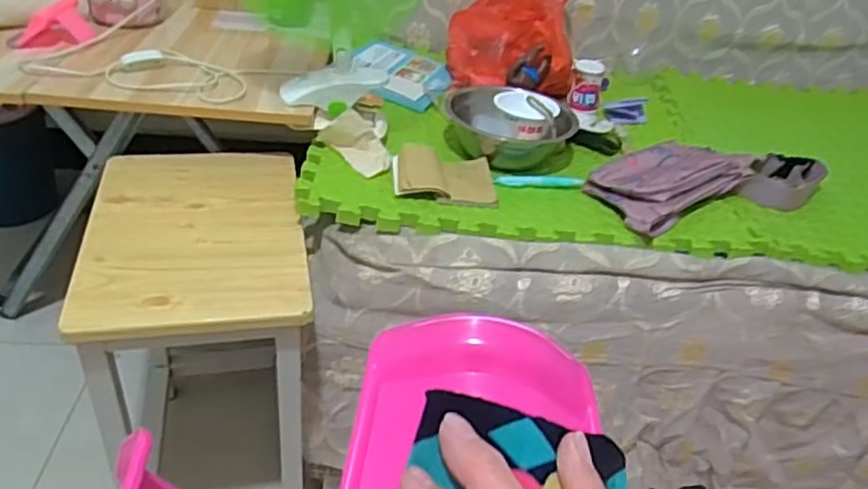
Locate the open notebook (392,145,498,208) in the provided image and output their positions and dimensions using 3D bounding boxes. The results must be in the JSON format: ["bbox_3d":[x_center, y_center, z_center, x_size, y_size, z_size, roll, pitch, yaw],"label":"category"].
[{"bbox_3d":[0.014,-0.100,0.887,0.132,0.029,0.116,1,36,-8],"label":"open notebook"}]

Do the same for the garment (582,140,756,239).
[{"bbox_3d":[0.322,-0.099,0.940,0.282,0.043,0.139,-24,46,-37],"label":"garment"}]

